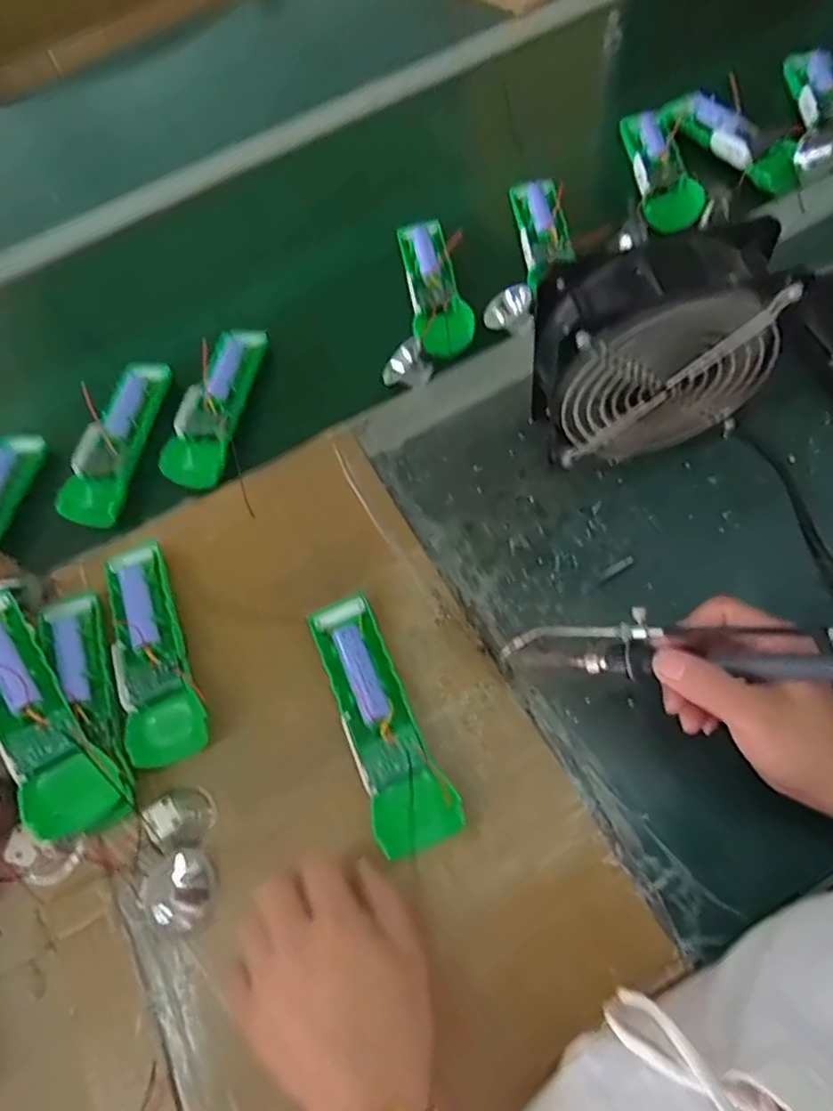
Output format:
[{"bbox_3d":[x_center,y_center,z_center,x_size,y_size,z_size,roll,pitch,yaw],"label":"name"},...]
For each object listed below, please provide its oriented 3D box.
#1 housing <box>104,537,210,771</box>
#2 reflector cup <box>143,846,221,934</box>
[{"bbox_3d":[-0.189,0.063,0.449,0.049,0.028,0.163,-24,64,-4],"label":"housing"},{"bbox_3d":[-0.140,0.196,0.377,0.040,0.024,0.042,-3,64,6],"label":"reflector cup"}]

